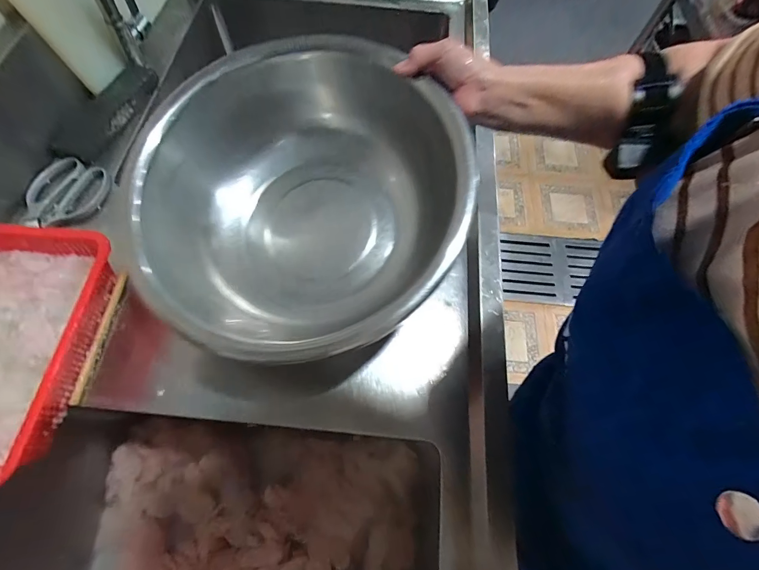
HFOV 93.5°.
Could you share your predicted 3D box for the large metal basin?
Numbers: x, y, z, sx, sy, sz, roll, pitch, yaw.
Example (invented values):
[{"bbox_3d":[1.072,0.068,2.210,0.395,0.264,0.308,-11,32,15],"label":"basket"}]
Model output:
[{"bbox_3d":[-0.088,-0.087,0.415,0.341,0.167,0.336,0,66,-1],"label":"large metal basin"}]

